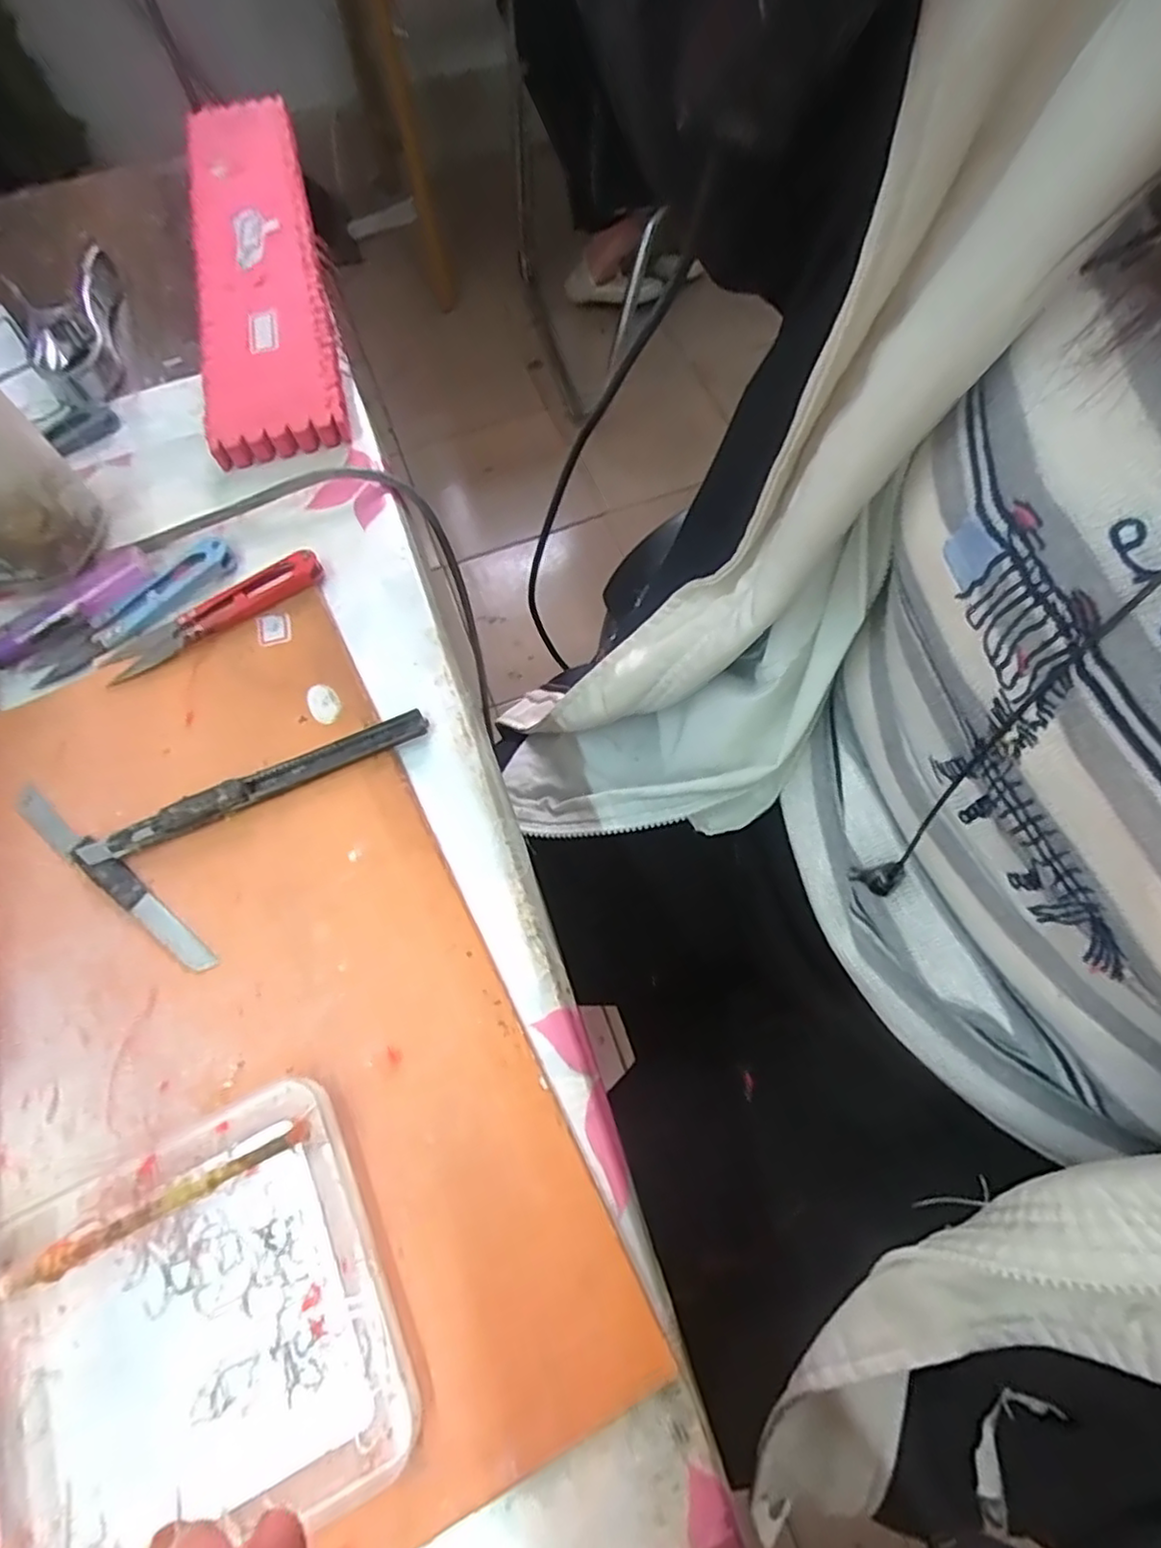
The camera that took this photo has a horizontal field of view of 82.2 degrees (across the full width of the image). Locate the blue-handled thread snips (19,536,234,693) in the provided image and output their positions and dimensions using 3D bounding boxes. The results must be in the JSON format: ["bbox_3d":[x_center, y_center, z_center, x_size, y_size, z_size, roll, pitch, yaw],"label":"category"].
[{"bbox_3d":[-0.202,-0.075,0.298,0.097,0.007,0.020,-41,71,-15],"label":"blue-handled thread snips"}]

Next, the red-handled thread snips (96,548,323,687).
[{"bbox_3d":[-0.164,-0.072,0.297,0.100,0.008,0.020,-31,69,-11],"label":"red-handled thread snips"}]

